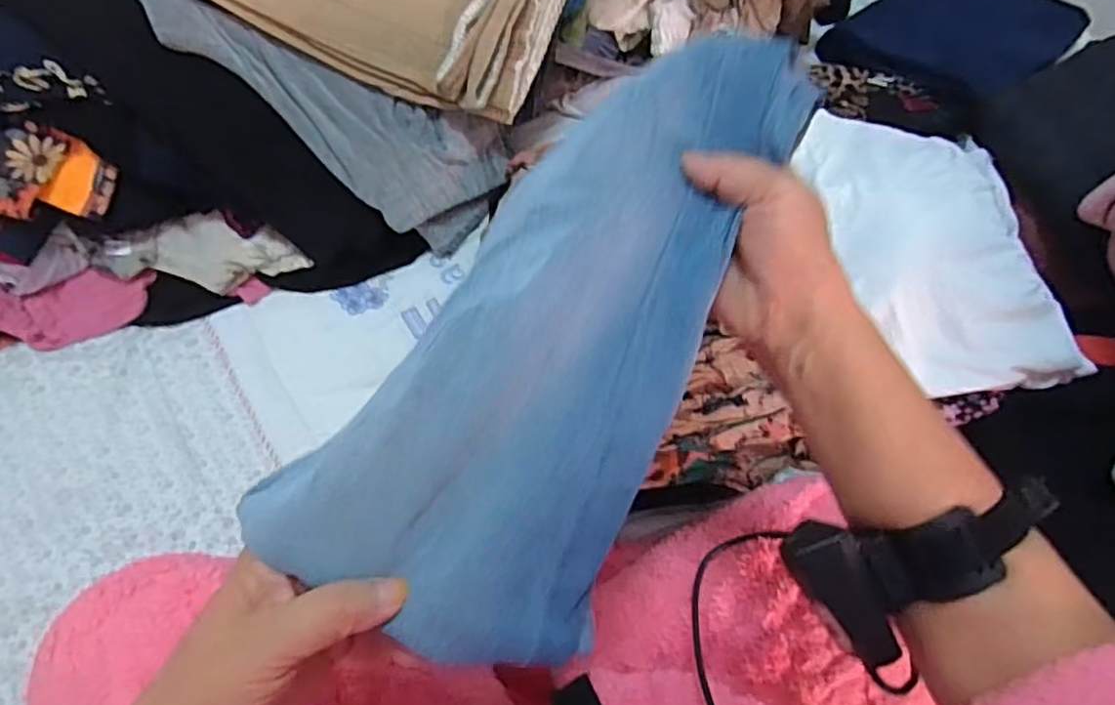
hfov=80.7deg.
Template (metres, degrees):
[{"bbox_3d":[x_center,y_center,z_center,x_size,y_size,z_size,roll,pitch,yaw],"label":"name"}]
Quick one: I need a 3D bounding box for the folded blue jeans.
[{"bbox_3d":[0.010,-0.020,0.326,0.134,0.045,0.326,27,76,11],"label":"folded blue jeans"}]

